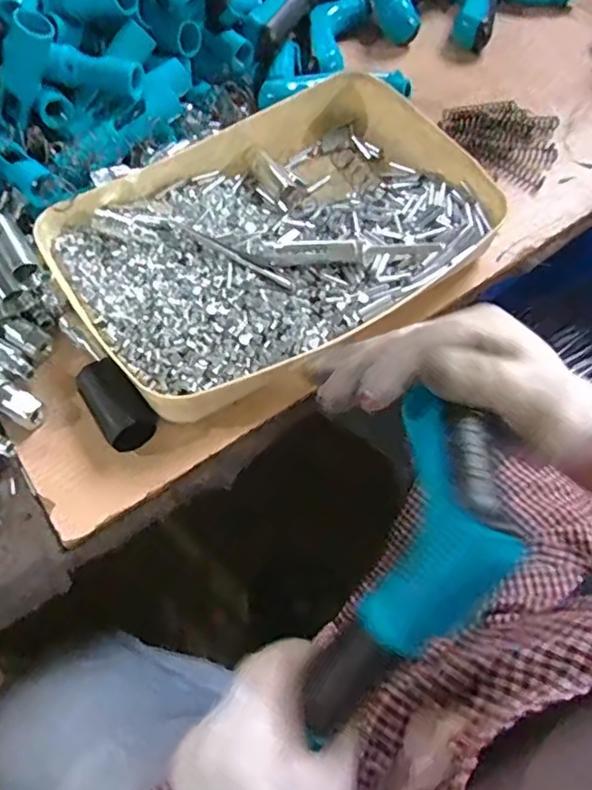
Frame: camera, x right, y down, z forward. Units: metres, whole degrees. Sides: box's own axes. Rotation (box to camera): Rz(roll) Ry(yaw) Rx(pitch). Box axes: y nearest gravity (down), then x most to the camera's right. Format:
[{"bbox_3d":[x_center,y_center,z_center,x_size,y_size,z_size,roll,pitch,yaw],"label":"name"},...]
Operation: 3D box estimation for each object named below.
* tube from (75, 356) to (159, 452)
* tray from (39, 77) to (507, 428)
[{"bbox_3d":[-0.128,0.009,0.413,0.035,0.036,0.067,-37,67,-18],"label":"tube"},{"bbox_3d":[-0.014,-0.133,0.477,0.338,0.043,0.244,-37,67,-18],"label":"tray"}]

